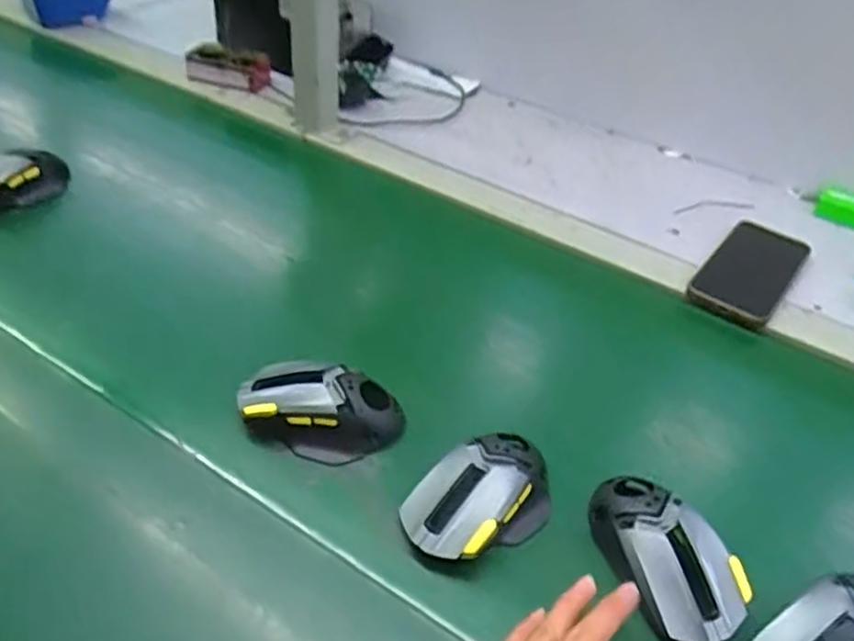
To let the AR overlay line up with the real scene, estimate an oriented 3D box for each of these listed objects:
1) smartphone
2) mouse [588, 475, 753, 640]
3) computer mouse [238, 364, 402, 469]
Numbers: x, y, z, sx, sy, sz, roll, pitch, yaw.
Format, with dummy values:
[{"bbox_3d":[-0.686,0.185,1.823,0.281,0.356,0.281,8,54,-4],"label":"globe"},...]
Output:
[{"bbox_3d":[0.315,-0.049,0.698,0.075,0.011,0.160,28,49,27],"label":"smartphone"},{"bbox_3d":[0.149,0.147,0.457,0.064,0.032,0.116,-17,45,-18],"label":"mouse"},{"bbox_3d":[-0.080,0.065,0.529,0.123,0.038,0.064,6,43,6],"label":"computer mouse"}]

